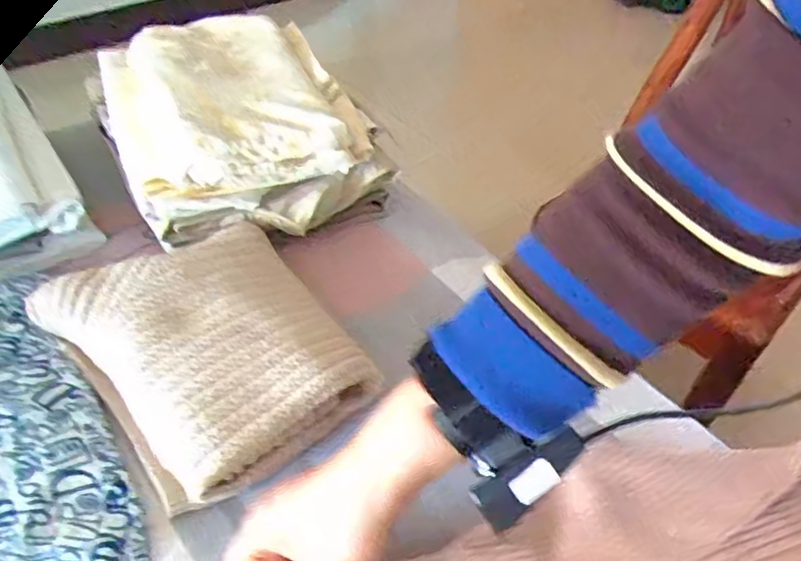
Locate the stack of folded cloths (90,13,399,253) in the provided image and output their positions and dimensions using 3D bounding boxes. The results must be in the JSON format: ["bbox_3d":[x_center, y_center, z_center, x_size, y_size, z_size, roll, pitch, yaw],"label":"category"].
[{"bbox_3d":[-0.176,-0.174,0.658,0.245,0.108,0.286,-22,50,-23],"label":"stack of folded cloths"}]

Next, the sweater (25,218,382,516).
[{"bbox_3d":[-0.151,0.051,0.489,0.196,0.045,0.216,-26,52,-26],"label":"sweater"}]

